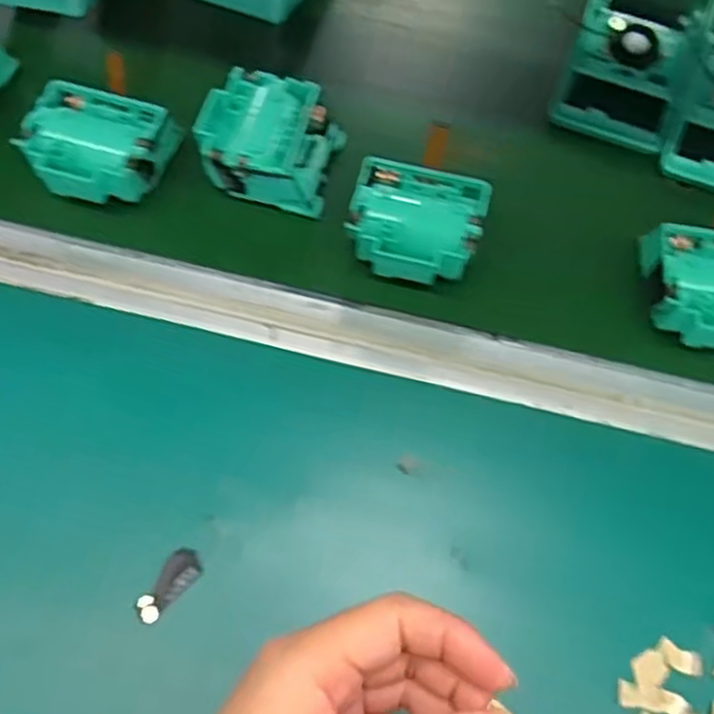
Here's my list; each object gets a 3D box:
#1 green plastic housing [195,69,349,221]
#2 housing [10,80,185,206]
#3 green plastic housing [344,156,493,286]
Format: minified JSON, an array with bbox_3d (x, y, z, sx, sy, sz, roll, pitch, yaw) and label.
[{"bbox_3d":[-0.058,-0.135,0.479,0.076,0.044,0.079,12,64,9],"label":"green plastic housing"},{"bbox_3d":[-0.156,-0.125,0.466,0.082,0.041,0.070,10,64,7],"label":"housing"},{"bbox_3d":[0.036,-0.076,0.451,0.077,0.041,0.070,10,64,8],"label":"green plastic housing"}]

